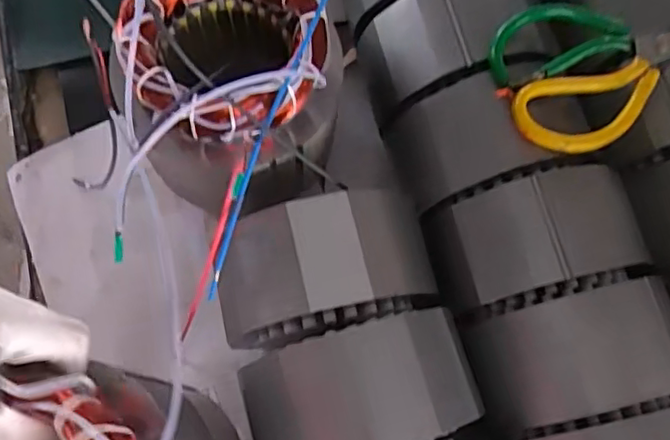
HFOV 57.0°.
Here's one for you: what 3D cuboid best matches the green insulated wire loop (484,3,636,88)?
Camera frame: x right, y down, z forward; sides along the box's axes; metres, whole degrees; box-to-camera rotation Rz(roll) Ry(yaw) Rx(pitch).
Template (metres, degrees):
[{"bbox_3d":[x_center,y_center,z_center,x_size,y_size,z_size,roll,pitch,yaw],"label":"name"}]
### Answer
[{"bbox_3d":[0.150,-0.124,0.420,0.095,0.017,0.047,-21,74,-6],"label":"green insulated wire loop"}]

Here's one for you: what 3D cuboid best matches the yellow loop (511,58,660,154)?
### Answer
[{"bbox_3d":[0.171,-0.074,0.412,0.098,0.011,0.052,-13,73,-4],"label":"yellow loop"}]

